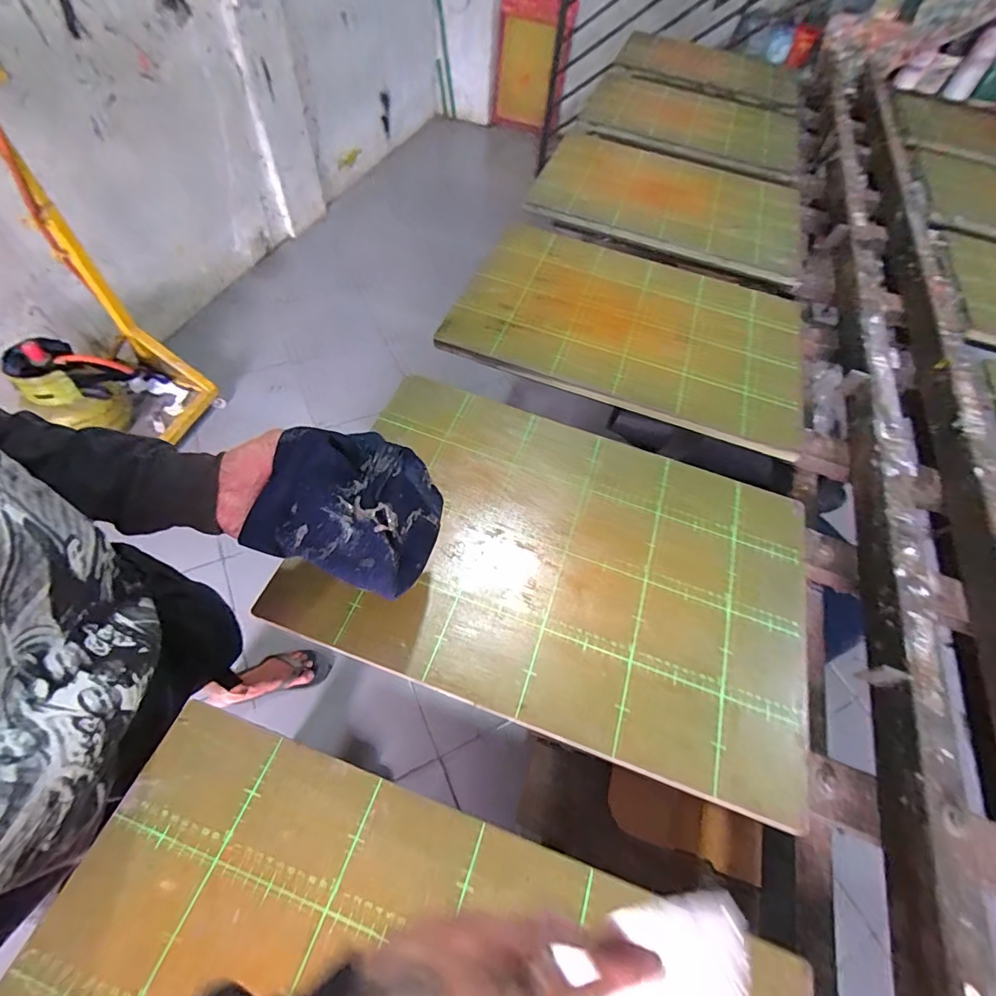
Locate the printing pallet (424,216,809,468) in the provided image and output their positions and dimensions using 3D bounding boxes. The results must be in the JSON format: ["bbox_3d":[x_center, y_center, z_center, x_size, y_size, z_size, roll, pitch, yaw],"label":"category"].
[{"bbox_3d":[0.235,-0.305,0.822,0.582,0.021,0.414,23,62,9],"label":"printing pallet"}]

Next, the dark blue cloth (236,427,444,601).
[{"bbox_3d":[-0.129,0.006,0.426,0.147,0.070,0.136,19,62,7],"label":"dark blue cloth"}]

